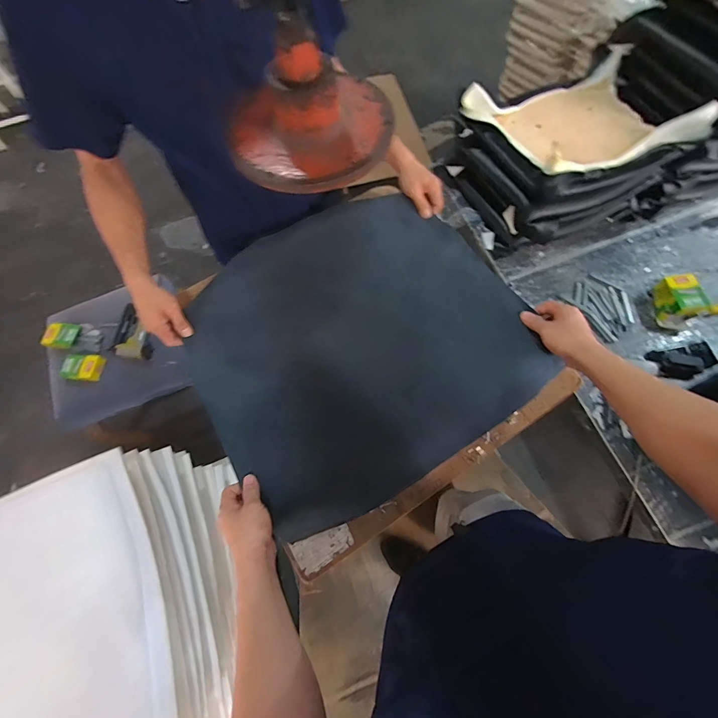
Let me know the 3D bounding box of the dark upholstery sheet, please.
[{"bbox_3d":[-0.024,-0.057,0.648,0.556,0.092,0.584,-33,70,-10],"label":"dark upholstery sheet"}]

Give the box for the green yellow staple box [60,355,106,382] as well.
[{"bbox_3d":[-0.893,0.027,1.097,0.111,0.040,0.084,0,68,3],"label":"green yellow staple box"}]

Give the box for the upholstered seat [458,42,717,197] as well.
[{"bbox_3d":[0.629,-0.685,0.996,0.503,0.112,0.417,-20,68,-5],"label":"upholstered seat"}]

